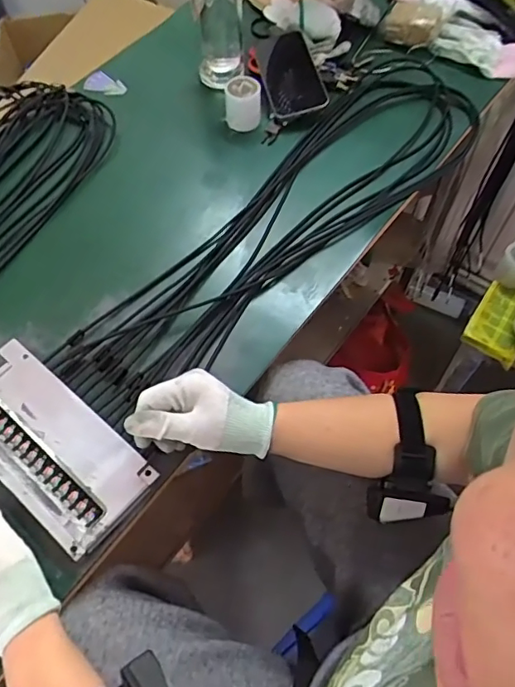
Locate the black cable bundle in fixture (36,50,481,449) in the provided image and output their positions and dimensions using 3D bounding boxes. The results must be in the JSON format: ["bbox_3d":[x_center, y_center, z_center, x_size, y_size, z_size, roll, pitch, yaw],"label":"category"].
[{"bbox_3d":[0.050,-0.165,0.684,0.191,0.054,0.682,36,67,19],"label":"black cable bundle in fixture"}]

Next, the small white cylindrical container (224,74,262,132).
[{"bbox_3d":[-0.020,-0.334,0.750,0.050,0.051,0.043,2,60,-1],"label":"small white cylindrical container"}]

